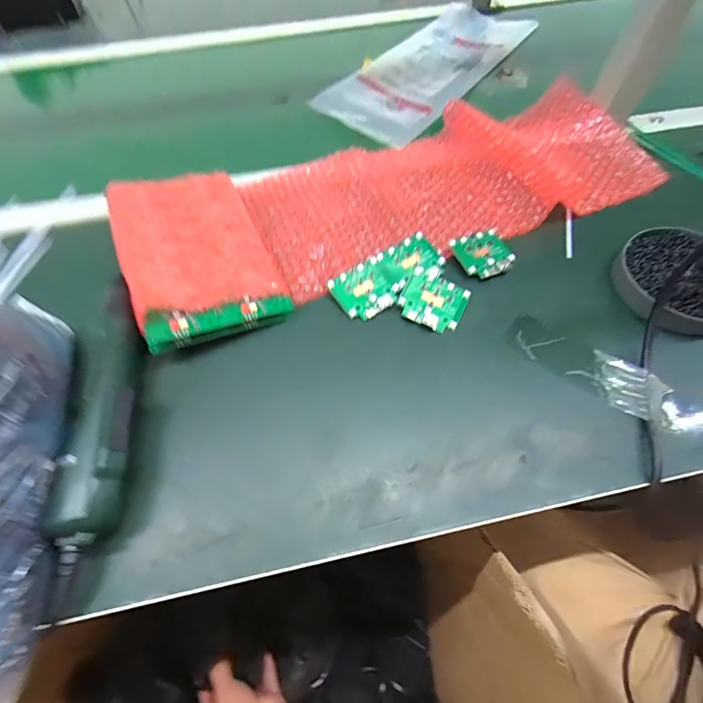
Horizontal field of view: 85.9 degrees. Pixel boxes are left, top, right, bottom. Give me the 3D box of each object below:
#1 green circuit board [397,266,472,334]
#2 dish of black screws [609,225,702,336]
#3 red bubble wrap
[{"bbox_3d":[0.078,-0.049,0.360,0.059,0.014,0.057,23,62,14],"label":"green circuit board"},{"bbox_3d":[0.310,-0.067,0.358,0.124,0.024,0.110,-32,64,-17],"label":"dish of black screws"},{"bbox_3d":[0.054,-0.187,0.425,0.594,0.044,0.225,-18,60,-9],"label":"red bubble wrap"}]

